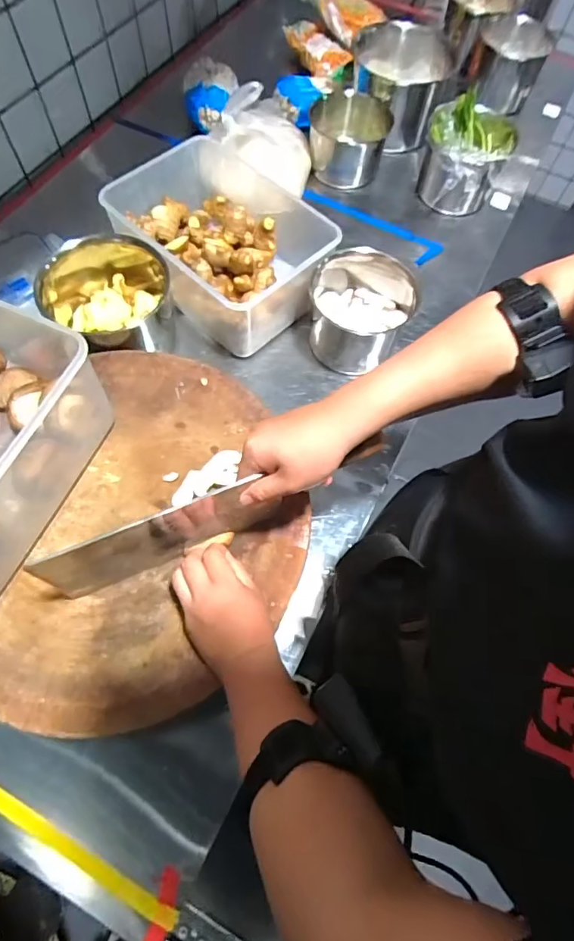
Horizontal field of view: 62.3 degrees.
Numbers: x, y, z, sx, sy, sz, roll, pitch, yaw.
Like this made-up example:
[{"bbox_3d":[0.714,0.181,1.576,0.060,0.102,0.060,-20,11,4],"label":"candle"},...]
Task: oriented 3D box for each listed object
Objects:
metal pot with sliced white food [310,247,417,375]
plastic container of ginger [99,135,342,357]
[{"bbox_3d":[0.105,-0.236,0.703,0.141,0.106,0.149,1,66,-3],"label":"metal pot with sliced white food"},{"bbox_3d":[-0.089,-0.356,0.736,0.311,0.124,0.253,38,70,13],"label":"plastic container of ginger"}]

